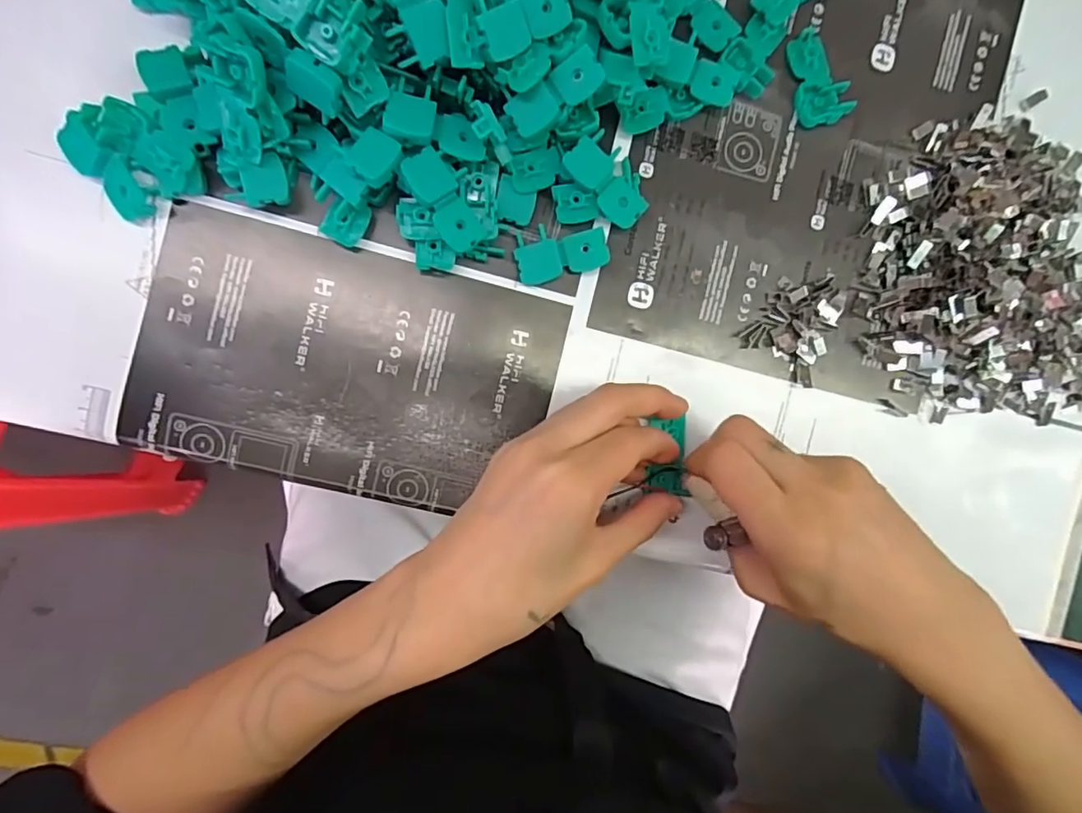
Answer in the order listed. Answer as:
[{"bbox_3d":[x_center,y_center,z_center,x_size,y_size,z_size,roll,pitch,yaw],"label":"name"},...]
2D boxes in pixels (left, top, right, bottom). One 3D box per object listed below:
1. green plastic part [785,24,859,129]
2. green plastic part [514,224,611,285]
[{"bbox_3d":[0.136,-0.160,0.272,0.026,0.010,0.046,-10,94,-7],"label":"green plastic part"},{"bbox_3d":[0.009,-0.073,0.262,0.042,0.007,0.024,-17,95,-6],"label":"green plastic part"}]

